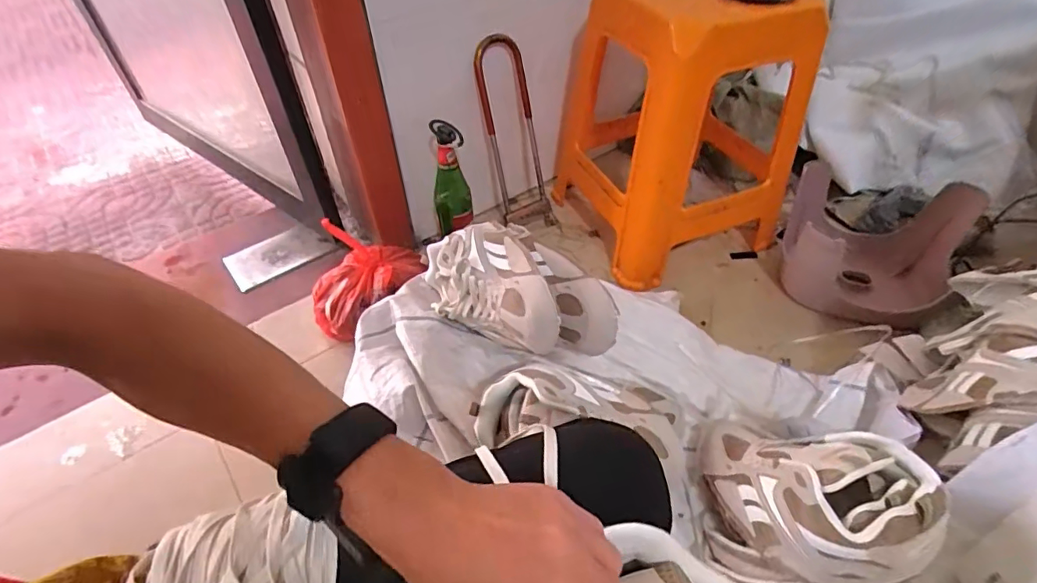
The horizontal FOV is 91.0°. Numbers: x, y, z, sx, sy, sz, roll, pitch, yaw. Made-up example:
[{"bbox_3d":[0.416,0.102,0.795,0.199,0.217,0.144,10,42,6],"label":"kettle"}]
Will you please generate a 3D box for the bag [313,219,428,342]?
[{"bbox_3d":[-0.268,-0.031,0.886,0.179,0.153,0.184,10,48,10],"label":"bag"}]

